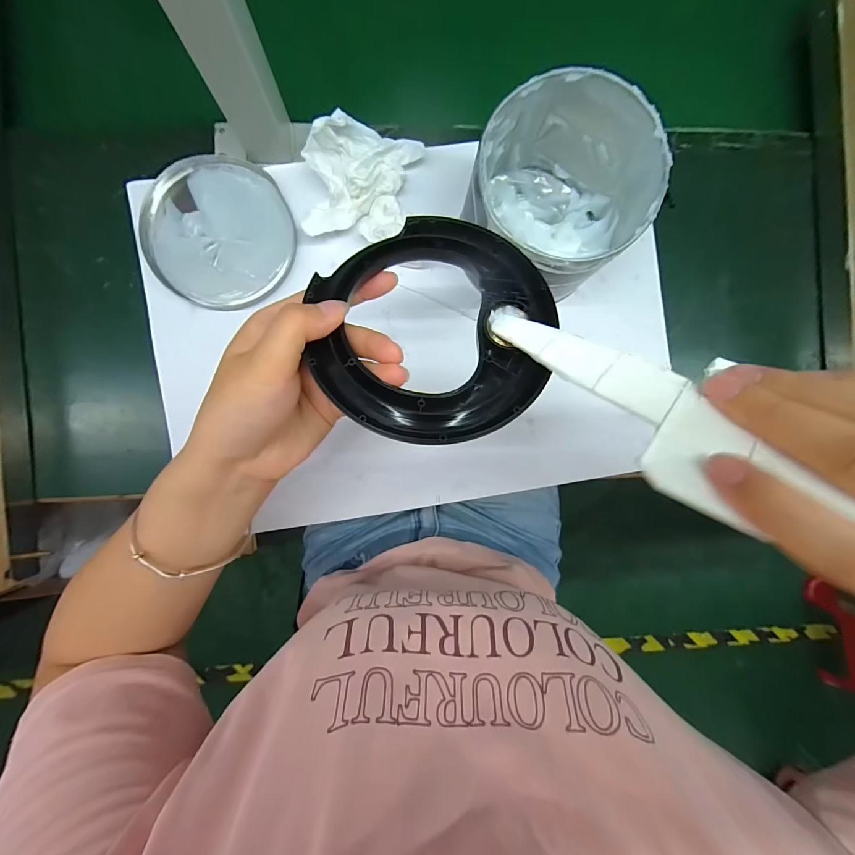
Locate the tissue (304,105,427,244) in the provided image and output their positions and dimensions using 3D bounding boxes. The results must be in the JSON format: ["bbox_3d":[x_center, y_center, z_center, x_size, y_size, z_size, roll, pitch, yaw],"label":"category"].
[{"bbox_3d":[-0.060,-0.210,0.306,0.086,0.032,0.102,16,88,-3],"label":"tissue"}]

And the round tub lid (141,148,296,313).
[{"bbox_3d":[-0.182,-0.172,0.316,0.123,0.014,0.129,0,89,-3],"label":"round tub lid"}]

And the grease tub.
[{"bbox_3d":[0.100,-0.170,0.284,0.134,0.103,0.127,0,89,-3],"label":"grease tub"}]

